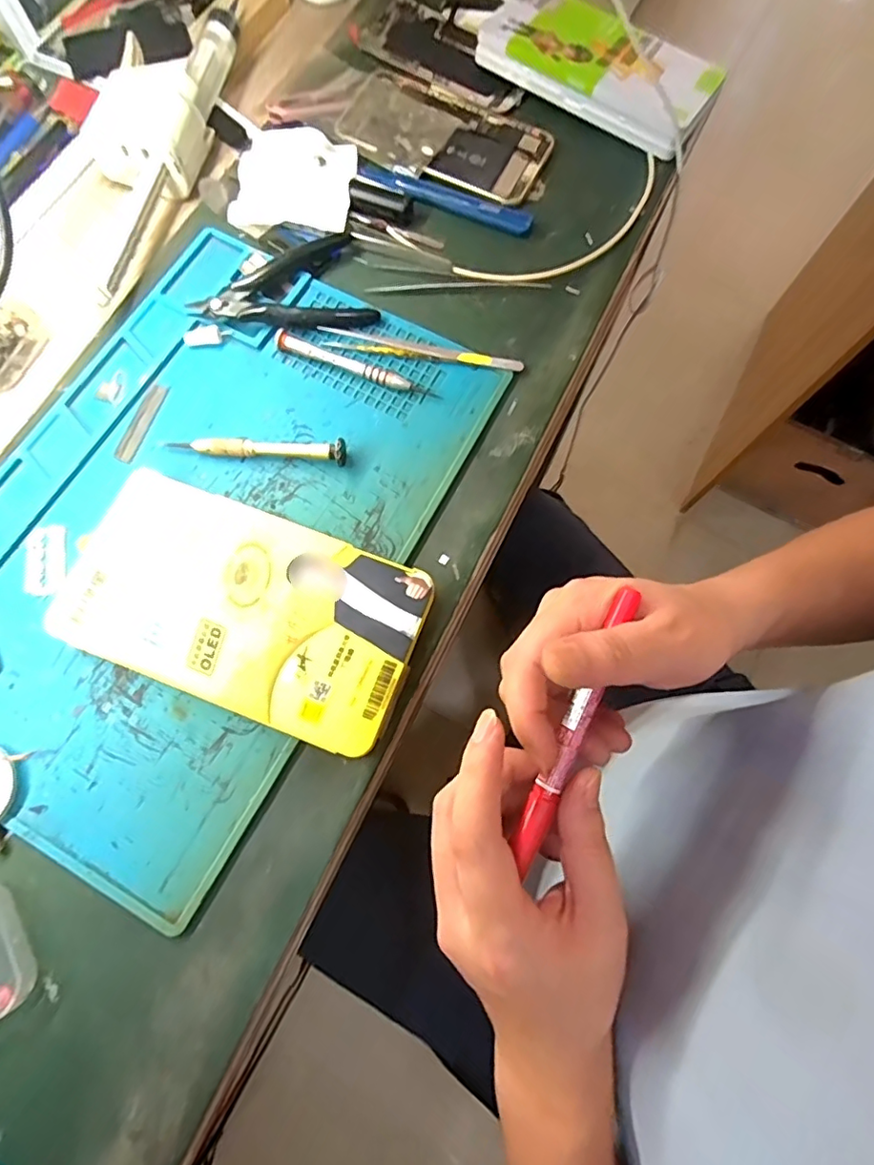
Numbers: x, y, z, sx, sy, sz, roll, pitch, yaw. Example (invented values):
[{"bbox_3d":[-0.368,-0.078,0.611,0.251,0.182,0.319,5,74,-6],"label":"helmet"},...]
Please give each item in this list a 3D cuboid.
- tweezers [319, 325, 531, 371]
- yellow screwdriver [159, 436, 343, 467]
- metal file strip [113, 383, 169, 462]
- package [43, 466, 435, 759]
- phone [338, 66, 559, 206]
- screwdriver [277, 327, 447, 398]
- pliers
[{"bbox_3d":[-0.010,-0.156,0.375,0.135,0.011,0.012,10,74,1],"label":"tweezers"},{"bbox_3d":[-0.113,-0.084,0.349,0.113,0.014,0.011,4,74,0],"label":"yellow screwdriver"},{"bbox_3d":[-0.192,-0.104,0.364,0.013,0.004,0.057,18,74,3],"label":"metal file strip"},{"bbox_3d":[-0.107,0.013,0.317,0.192,0.022,0.107,23,75,5],"label":"package"},{"bbox_3d":[0.004,-0.348,0.429,0.162,0.010,0.088,28,75,6],"label":"phone"},{"bbox_3d":[-0.053,-0.143,0.369,0.110,0.011,0.015,22,75,4],"label":"screwdriver"},{"bbox_3d":[-0.104,-0.205,0.378,0.119,0.012,0.078,-4,74,-3],"label":"pliers"}]

